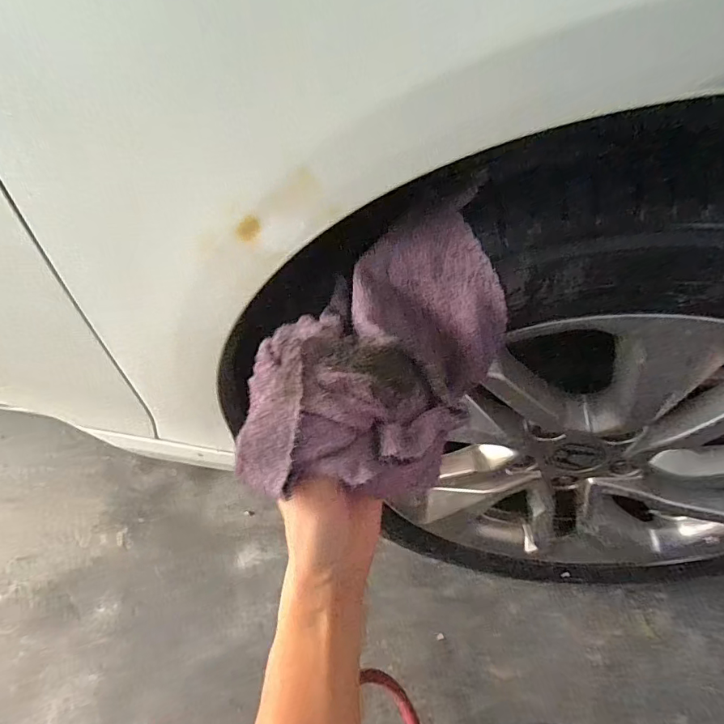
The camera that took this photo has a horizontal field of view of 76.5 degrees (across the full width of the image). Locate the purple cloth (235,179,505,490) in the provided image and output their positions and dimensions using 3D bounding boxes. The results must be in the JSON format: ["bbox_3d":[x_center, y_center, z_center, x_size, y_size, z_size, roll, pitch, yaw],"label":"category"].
[{"bbox_3d":[0.012,-0.002,0.298,0.120,0.109,0.203,20,52,19],"label":"purple cloth"}]

